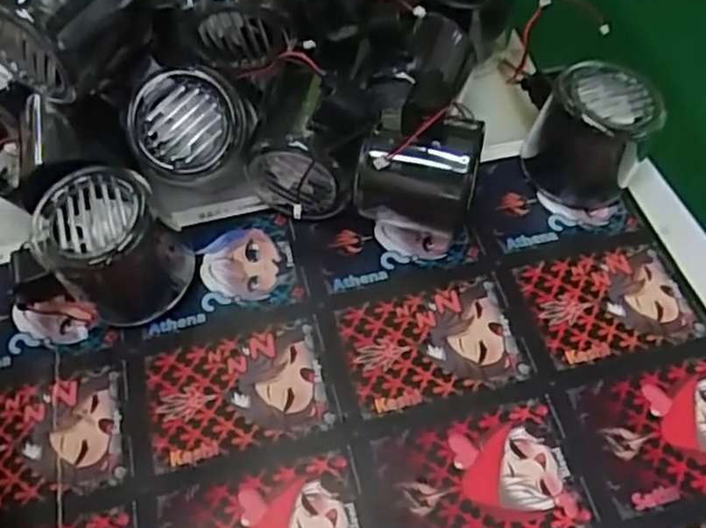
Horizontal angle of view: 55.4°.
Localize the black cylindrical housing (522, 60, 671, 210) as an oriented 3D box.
[{"bbox_3d":[0.126,-0.069,0.356,0.058,0.056,0.055,0,56,0],"label":"black cylindrical housing"}]

